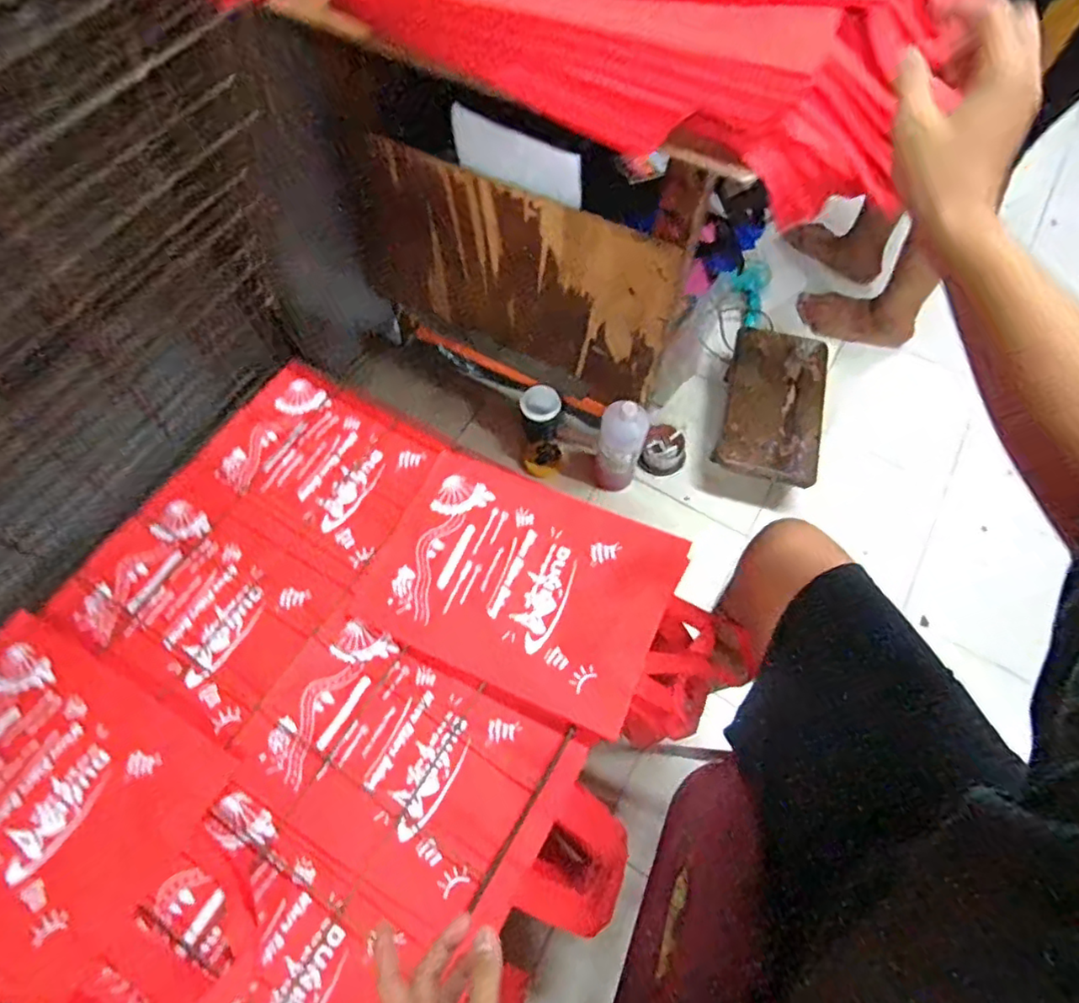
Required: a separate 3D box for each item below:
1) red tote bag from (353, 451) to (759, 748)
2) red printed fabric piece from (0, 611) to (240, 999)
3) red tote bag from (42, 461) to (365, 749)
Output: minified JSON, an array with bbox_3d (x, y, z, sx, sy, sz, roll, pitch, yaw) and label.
[{"bbox_3d":[0.020,0.114,0.743,0.455,0.060,0.245,25,68,12],"label":"red tote bag"},{"bbox_3d":[-0.545,0.305,0.666,0.343,0.021,0.246,28,68,13],"label":"red printed fabric piece"},{"bbox_3d":[-0.426,0.119,0.775,0.312,0.015,0.229,30,68,13],"label":"red tote bag"}]

